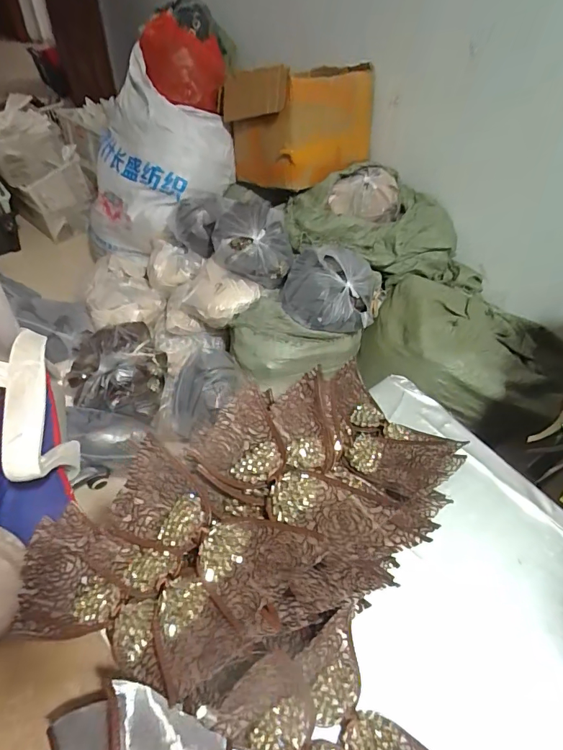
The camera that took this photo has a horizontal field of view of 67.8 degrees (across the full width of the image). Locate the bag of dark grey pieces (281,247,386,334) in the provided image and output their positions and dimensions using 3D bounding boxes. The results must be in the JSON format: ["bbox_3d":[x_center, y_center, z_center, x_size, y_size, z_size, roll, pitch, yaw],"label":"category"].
[{"bbox_3d":[0.158,-0.258,1.247,0.298,0.175,0.279,13,50,4],"label":"bag of dark grey pieces"}]

